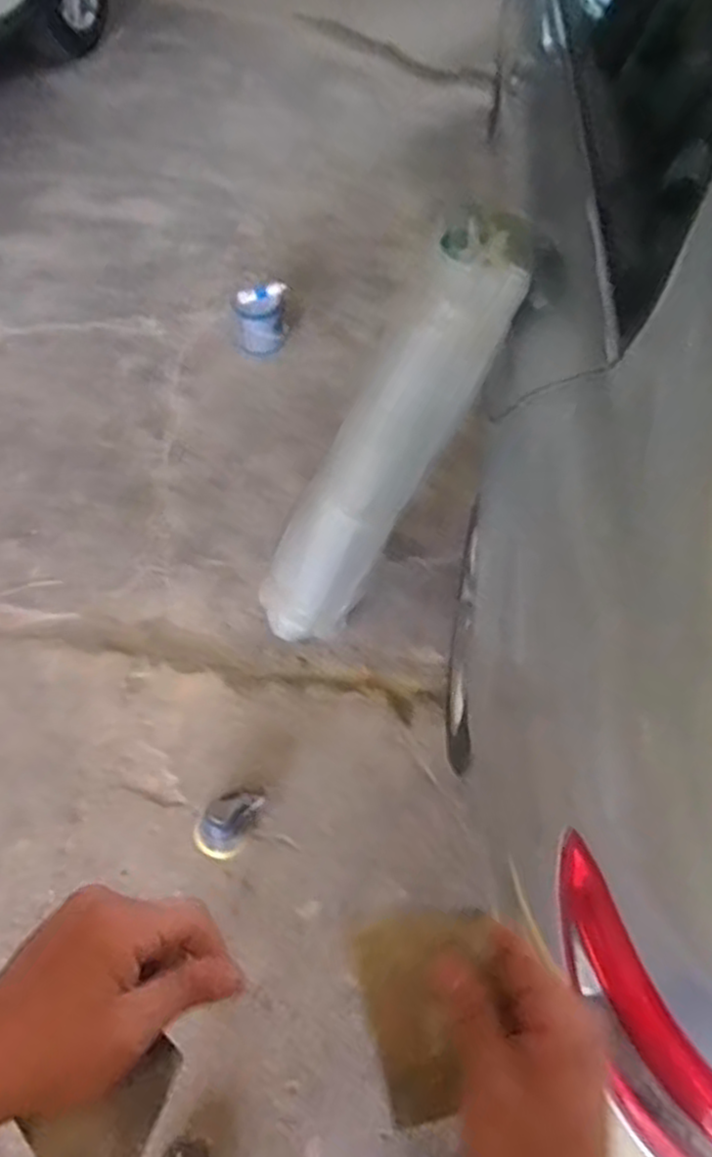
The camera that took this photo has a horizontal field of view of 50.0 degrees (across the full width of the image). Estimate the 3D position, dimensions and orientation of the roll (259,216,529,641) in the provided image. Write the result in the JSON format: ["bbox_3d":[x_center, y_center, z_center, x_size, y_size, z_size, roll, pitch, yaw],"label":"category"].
[{"bbox_3d":[0.025,-0.197,1.444,0.154,0.997,0.168,-13,58,-38],"label":"roll"}]

